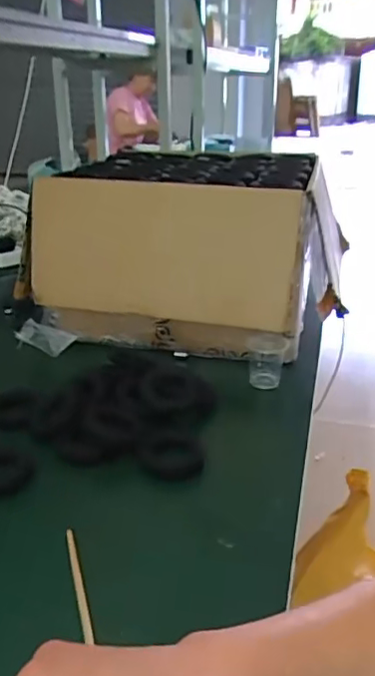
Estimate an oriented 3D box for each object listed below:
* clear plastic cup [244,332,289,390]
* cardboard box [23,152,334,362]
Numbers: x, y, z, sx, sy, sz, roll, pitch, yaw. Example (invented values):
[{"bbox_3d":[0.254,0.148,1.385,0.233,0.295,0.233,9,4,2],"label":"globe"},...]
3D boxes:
[{"bbox_3d":[0.112,0.031,0.831,0.059,0.067,0.059,3,26,7],"label":"clear plastic cup"},{"bbox_3d":[-0.003,-0.140,0.933,0.395,0.247,0.356,7,26,14],"label":"cardboard box"}]

